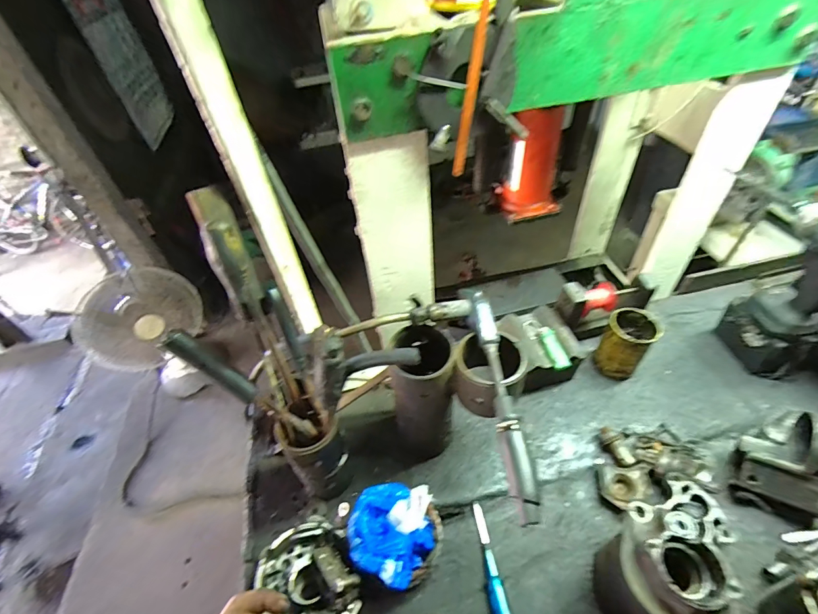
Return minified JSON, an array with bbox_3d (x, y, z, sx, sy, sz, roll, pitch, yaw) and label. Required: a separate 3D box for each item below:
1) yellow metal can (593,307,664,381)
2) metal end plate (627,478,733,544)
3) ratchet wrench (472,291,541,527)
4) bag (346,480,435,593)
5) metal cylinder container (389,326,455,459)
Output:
[{"bbox_3d":[0.382,0.067,0.684,0.076,0.108,0.078,-3,46,3],"label":"yellow metal can"},{"bbox_3d":[0.298,0.224,0.432,0.092,0.013,0.056,-5,63,30],"label":"metal end plate"},{"bbox_3d":[0.105,0.090,0.448,0.028,0.029,0.277,-5,46,2],"label":"ratchet wrench"},{"bbox_3d":[-0.023,0.292,0.509,0.105,0.044,0.110,13,49,18],"label":"bag"},{"bbox_3d":[0.026,0.134,0.573,0.077,0.227,0.090,2,47,8],"label":"metal cylinder container"}]

